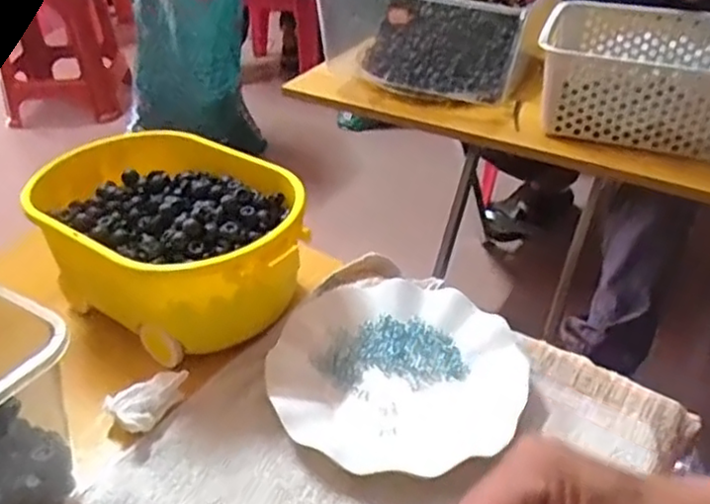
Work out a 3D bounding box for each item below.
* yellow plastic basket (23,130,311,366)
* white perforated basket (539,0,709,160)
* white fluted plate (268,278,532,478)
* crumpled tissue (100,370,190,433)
[{"bbox_3d":[-0.152,-0.012,0.565,0.178,0.089,0.242,-27,43,-32],"label":"yellow plastic basket"},{"bbox_3d":[0.395,-0.218,0.844,0.301,0.112,0.218,9,37,14],"label":"white perforated basket"},{"bbox_3d":[0.033,0.090,0.506,0.180,0.028,0.185,-1,36,1],"label":"white fluted plate"},{"bbox_3d":[-0.145,0.108,0.477,0.059,0.018,0.035,-16,38,-20],"label":"crumpled tissue"}]

